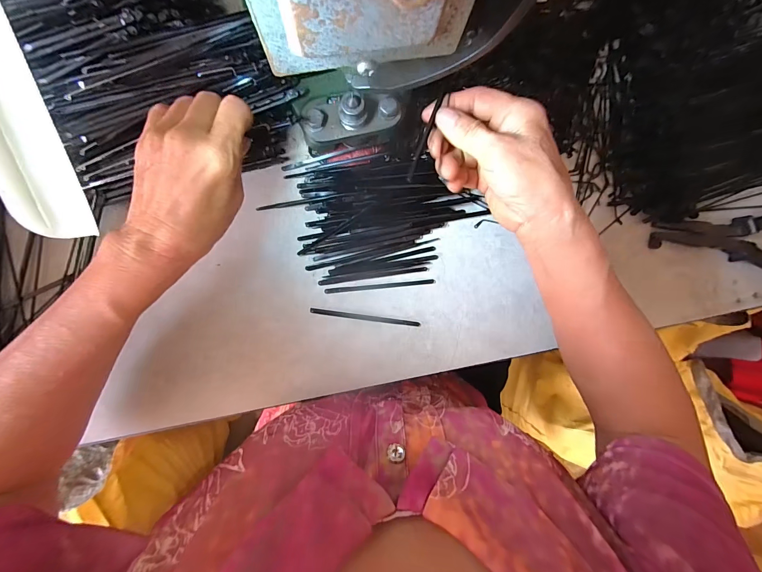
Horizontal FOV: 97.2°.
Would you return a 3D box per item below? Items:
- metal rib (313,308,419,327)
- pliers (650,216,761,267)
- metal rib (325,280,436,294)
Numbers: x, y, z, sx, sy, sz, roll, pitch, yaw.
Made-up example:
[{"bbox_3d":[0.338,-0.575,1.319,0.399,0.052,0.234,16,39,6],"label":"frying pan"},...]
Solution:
[{"bbox_3d":[-0.014,0.029,0.308,0.099,0.006,0.004,8,95,-7],"label":"metal rib"},{"bbox_3d":[0.354,-0.045,0.323,0.180,0.029,0.057,5,95,-7],"label":"pliers"},{"bbox_3d":[0.000,0.000,0.310,0.100,0.004,0.005,-5,96,-5],"label":"metal rib"}]

